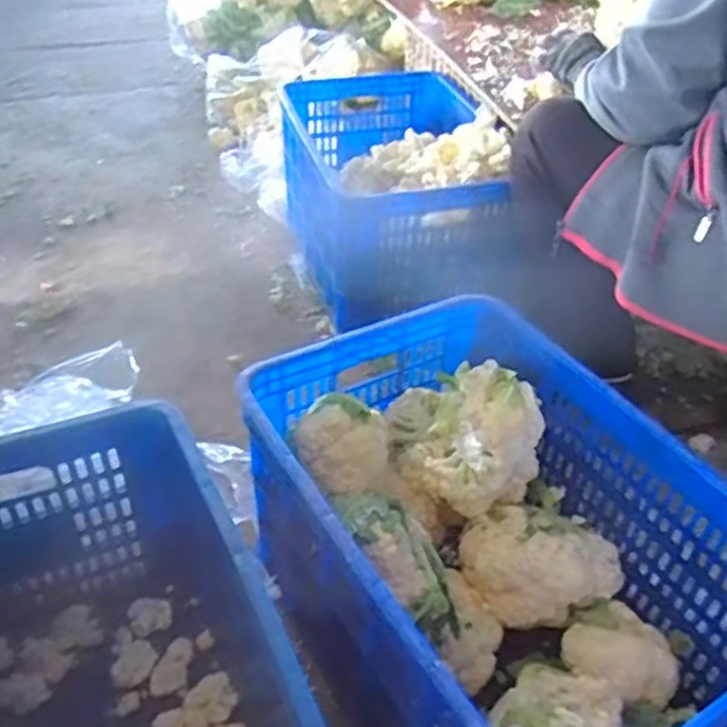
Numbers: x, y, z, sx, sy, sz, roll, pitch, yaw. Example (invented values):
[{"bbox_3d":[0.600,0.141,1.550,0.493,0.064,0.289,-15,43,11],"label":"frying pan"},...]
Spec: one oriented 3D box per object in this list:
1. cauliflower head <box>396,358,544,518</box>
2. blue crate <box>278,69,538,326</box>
[{"bbox_3d":[0.131,0.083,0.869,0.151,0.124,0.131,10,40,10],"label":"cauliflower head"},{"bbox_3d":[0.035,-0.339,1.383,0.329,0.259,0.540,-7,40,-11],"label":"blue crate"}]

